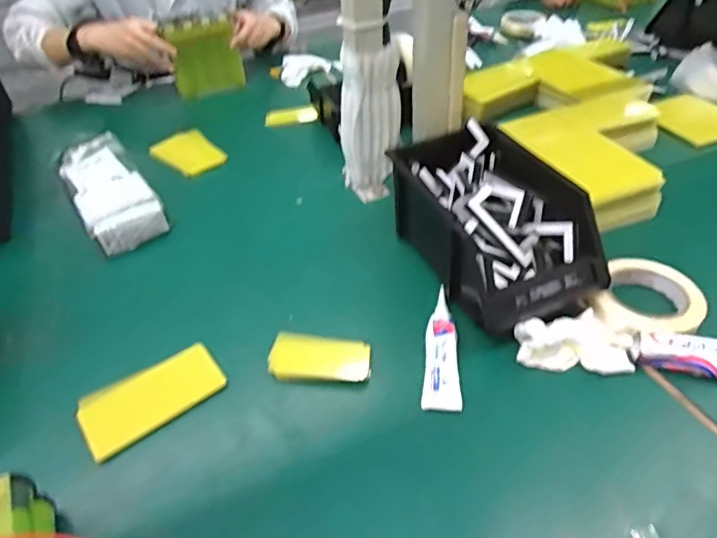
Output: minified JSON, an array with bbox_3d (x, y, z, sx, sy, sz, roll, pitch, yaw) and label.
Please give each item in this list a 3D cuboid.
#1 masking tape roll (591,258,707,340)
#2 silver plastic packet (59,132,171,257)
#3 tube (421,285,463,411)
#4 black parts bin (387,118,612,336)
[{"bbox_3d":[0.318,0.034,0.594,0.112,0.036,0.109,-2,43,2],"label":"masking tape roll"},{"bbox_3d":[-0.391,-0.122,0.822,0.108,0.053,0.267,-26,47,-22],"label":"silver plastic packet"},{"bbox_3d":[0.088,0.082,0.564,0.037,0.016,0.148,1,43,6],"label":"tube"},{"bbox_3d":[0.168,-0.055,0.639,0.186,0.114,0.253,-16,44,-12],"label":"black parts bin"}]

